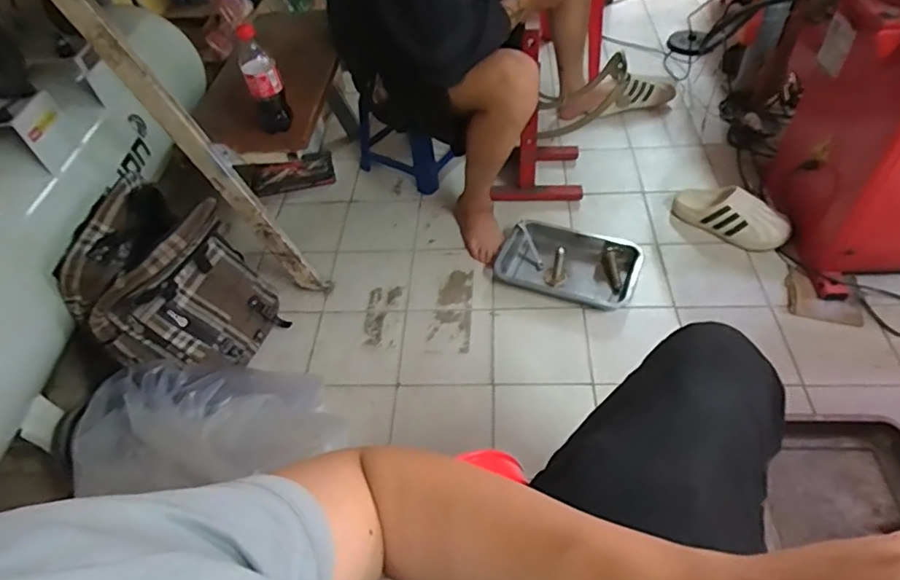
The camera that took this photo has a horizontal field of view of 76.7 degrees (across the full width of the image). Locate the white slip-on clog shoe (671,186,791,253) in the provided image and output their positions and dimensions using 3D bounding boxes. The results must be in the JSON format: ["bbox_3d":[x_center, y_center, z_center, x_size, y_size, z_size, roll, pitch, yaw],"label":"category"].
[{"bbox_3d":[0.667,-0.180,1.359,0.264,0.099,0.095,30,59,28],"label":"white slip-on clog shoe"}]

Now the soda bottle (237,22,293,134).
[{"bbox_3d":[-0.348,-0.389,1.049,0.063,0.194,0.071,-23,51,-13],"label":"soda bottle"}]

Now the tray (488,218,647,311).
[{"bbox_3d":[0.274,-0.067,1.306,0.307,0.035,0.202,17,53,20],"label":"tray"}]

